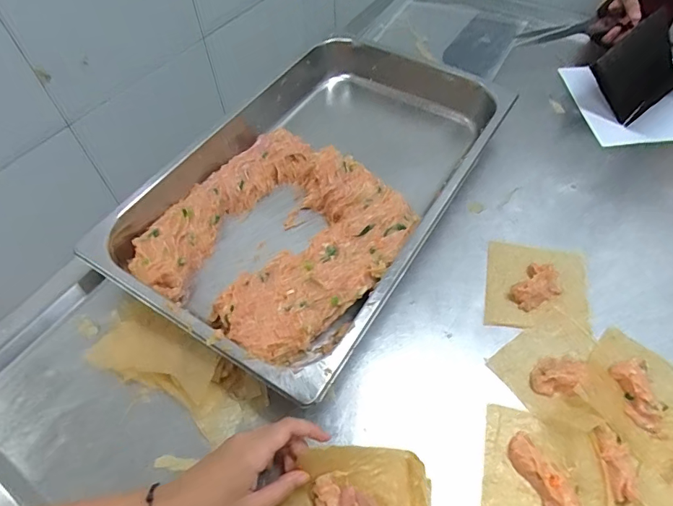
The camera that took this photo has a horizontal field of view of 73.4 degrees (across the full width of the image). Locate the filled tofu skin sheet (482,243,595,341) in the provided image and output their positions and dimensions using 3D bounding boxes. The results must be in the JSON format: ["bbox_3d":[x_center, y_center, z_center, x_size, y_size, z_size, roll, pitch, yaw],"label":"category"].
[{"bbox_3d":[0.237,0.037,0.530,0.116,0.021,0.116,8,55,8],"label":"filled tofu skin sheet"}]

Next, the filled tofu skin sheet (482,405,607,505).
[{"bbox_3d":[0.193,0.206,0.412,0.109,0.013,0.111,11,56,10],"label":"filled tofu skin sheet"}]

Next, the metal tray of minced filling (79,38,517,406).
[{"bbox_3d":[-0.014,-0.101,0.608,0.325,0.071,0.539,27,60,20],"label":"metal tray of minced filling"}]

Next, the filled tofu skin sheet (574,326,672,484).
[{"bbox_3d":[0.310,0.140,0.452,0.110,0.015,0.111,-37,61,-22],"label":"filled tofu skin sheet"}]

